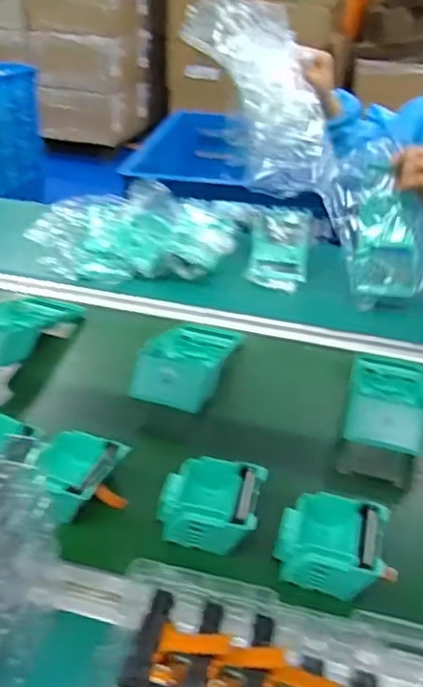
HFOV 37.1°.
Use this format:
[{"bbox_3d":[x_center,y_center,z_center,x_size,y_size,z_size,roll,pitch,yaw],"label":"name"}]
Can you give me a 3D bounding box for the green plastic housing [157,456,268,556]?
[{"bbox_3d":[-0.001,0.134,0.538,0.082,0.036,0.078,7,32,6],"label":"green plastic housing"}]

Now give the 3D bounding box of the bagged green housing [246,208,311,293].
[{"bbox_3d":[0.115,-0.161,1.039,0.094,0.052,0.257,7,32,7],"label":"bagged green housing"}]

